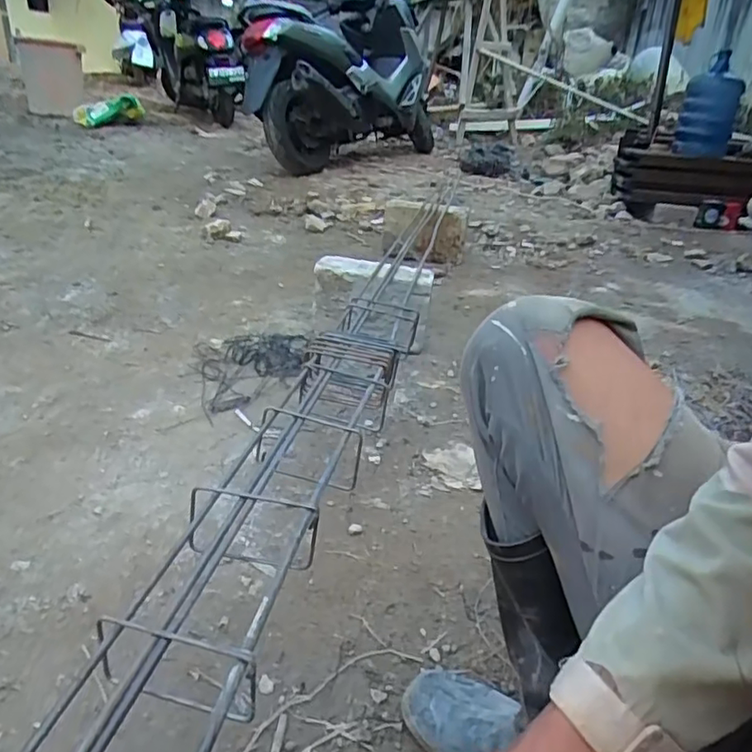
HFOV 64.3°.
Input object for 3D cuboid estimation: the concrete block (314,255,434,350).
[{"bbox_3d":[-0.012,-0.183,1.493,0.286,0.191,0.098,7,28,5],"label":"concrete block"}]

